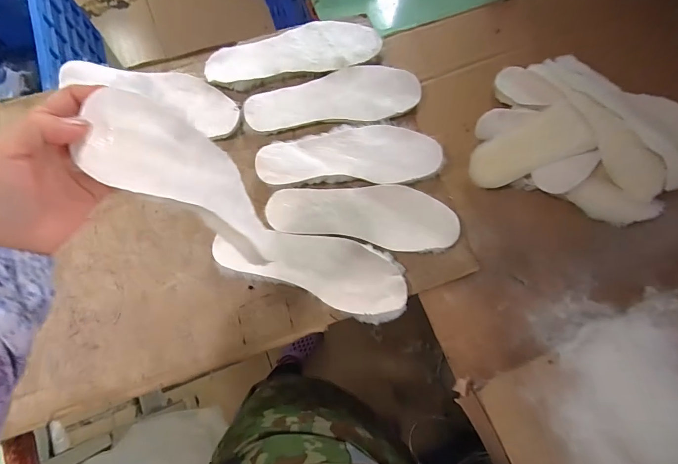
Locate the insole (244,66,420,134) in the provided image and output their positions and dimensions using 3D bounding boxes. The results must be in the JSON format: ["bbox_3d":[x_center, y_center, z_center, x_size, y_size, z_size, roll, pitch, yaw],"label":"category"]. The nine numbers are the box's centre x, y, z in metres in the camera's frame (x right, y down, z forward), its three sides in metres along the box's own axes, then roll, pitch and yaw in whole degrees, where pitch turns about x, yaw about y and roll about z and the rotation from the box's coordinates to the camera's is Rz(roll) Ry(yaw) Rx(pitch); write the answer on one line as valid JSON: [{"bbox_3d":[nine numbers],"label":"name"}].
[{"bbox_3d":[-0.008,-0.209,0.569,0.268,0.005,0.085,-9,81,-5],"label":"insole"}]

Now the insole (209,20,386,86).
[{"bbox_3d":[-0.071,-0.291,0.580,0.271,0.015,0.090,-11,82,-5],"label":"insole"}]

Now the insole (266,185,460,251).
[{"bbox_3d":[0.036,-0.027,0.532,0.267,0.023,0.087,10,80,-2],"label":"insole"}]

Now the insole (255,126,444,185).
[{"bbox_3d":[0.015,-0.116,0.543,0.263,0.019,0.086,0,81,-3],"label":"insole"}]

